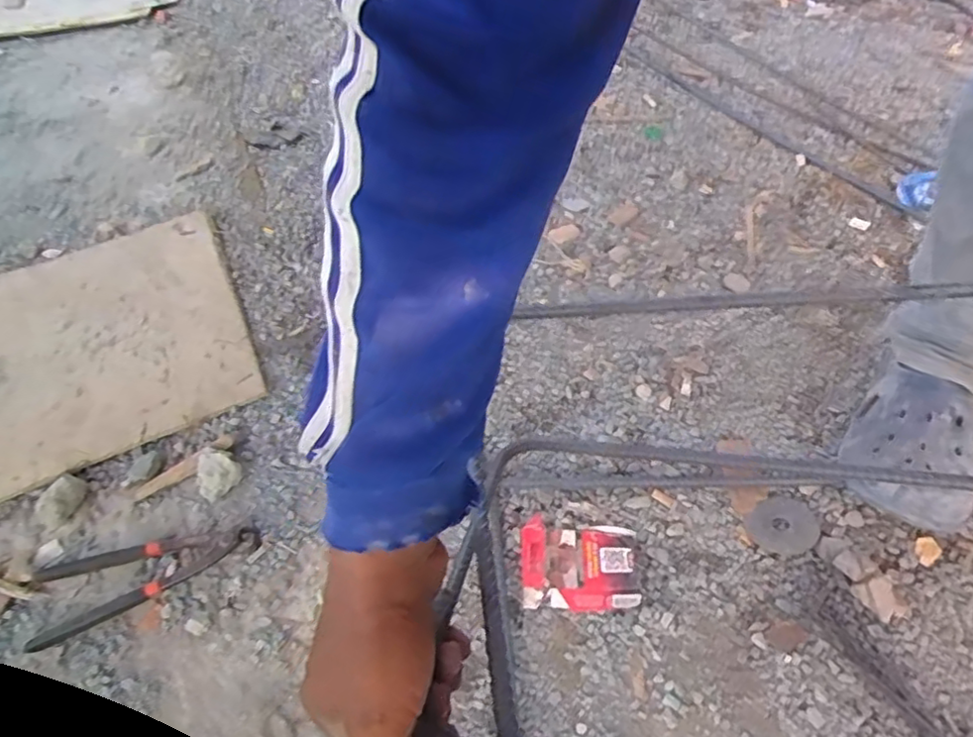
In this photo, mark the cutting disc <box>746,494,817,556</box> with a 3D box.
[{"bbox_3d":[0.295,0.155,0.631,0.065,0.004,0.059,-36,54,-15],"label":"cutting disc"}]

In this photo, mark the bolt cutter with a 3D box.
[{"bbox_3d":[-0.338,0.199,0.629,0.214,0.018,0.080,-19,53,-9],"label":"bolt cutter"}]

